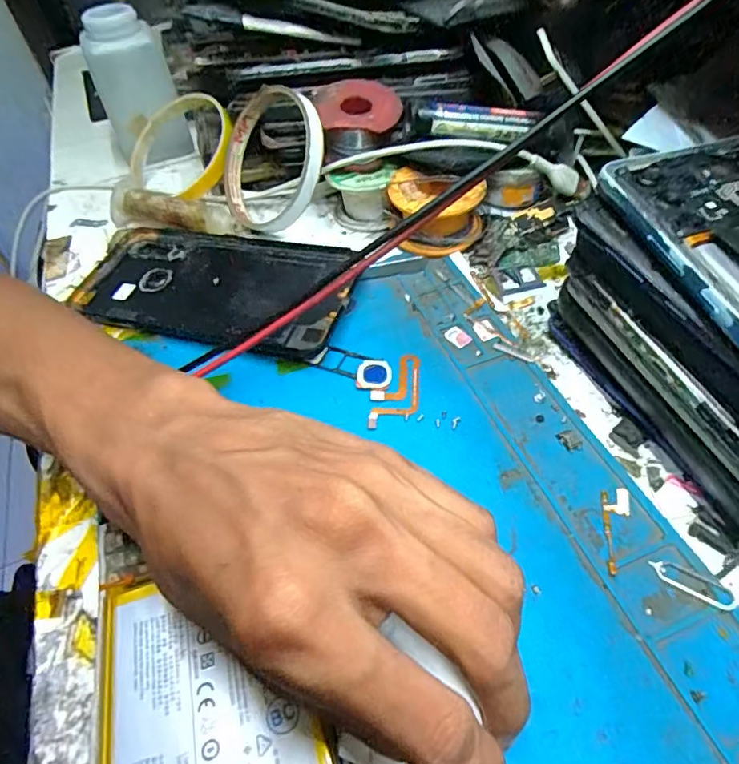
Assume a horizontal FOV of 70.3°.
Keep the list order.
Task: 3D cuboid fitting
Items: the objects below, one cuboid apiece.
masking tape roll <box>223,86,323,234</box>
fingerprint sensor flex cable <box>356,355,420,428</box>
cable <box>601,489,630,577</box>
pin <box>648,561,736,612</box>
[{"bbox_3d":[-0.062,-0.135,0.323,0.014,0.088,0.083,-4,62,-48],"label":"masking tape roll"},{"bbox_3d":[0.010,0.002,0.239,0.029,0.004,0.036,-7,50,-1],"label":"fingerprint sensor flex cable"},{"bbox_3d":[0.089,0.053,0.187,0.009,0.004,0.033,6,51,10],"label":"cable"},{"bbox_3d":[0.107,0.067,0.175,0.026,0.004,0.009,23,64,28],"label":"pin"}]

